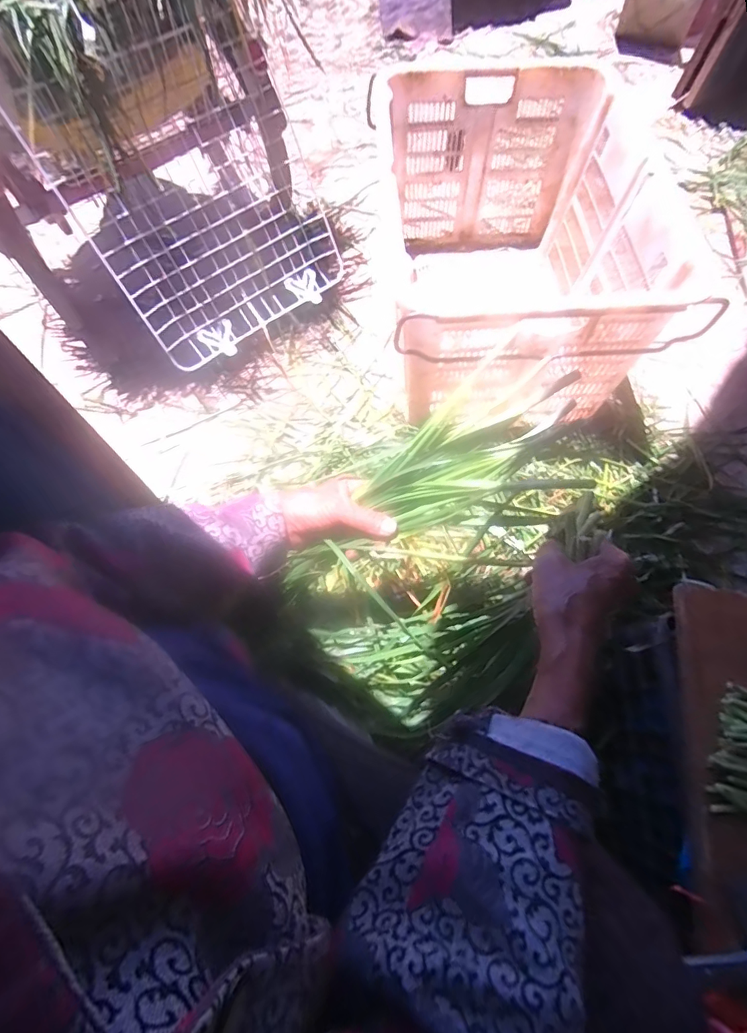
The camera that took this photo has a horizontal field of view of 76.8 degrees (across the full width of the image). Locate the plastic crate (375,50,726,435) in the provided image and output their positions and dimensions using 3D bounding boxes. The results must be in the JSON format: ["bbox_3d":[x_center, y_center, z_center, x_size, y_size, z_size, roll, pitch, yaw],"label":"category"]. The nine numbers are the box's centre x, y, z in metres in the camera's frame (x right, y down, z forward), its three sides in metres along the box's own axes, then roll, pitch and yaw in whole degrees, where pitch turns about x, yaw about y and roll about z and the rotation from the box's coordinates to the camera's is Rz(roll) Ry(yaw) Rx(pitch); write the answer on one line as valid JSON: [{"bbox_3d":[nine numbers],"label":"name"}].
[{"bbox_3d":[0.281,-0.545,1.004,0.474,0.368,0.710,-1,67,0],"label":"plastic crate"}]

